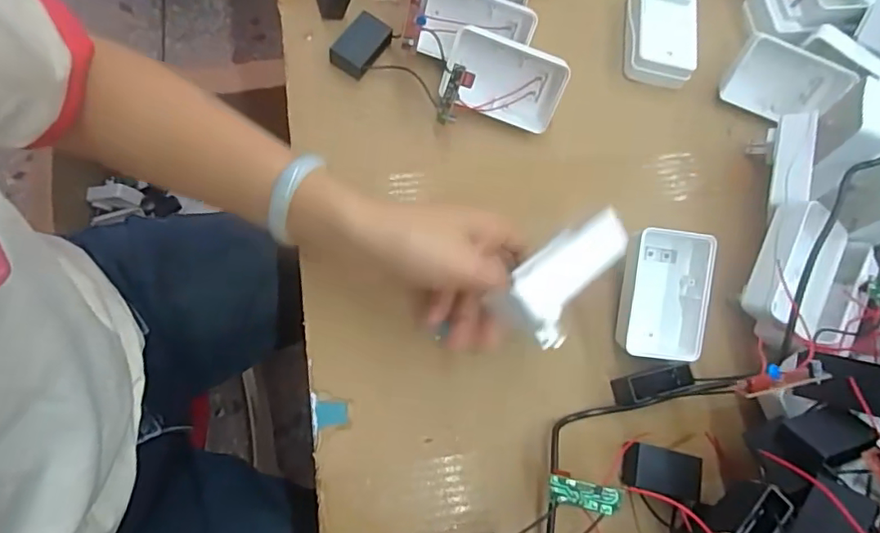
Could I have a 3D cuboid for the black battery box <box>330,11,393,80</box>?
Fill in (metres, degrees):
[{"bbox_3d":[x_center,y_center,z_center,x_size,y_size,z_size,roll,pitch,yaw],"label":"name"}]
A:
[{"bbox_3d":[-0.061,-0.177,0.427,0.031,0.019,0.051,31,72,2],"label":"black battery box"}]

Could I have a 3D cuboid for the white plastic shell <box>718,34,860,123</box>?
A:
[{"bbox_3d":[0.293,-0.156,0.458,0.103,0.055,0.015,15,39,-11],"label":"white plastic shell"}]

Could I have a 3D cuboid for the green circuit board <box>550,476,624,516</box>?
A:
[{"bbox_3d":[0.089,0.140,0.326,0.043,0.005,0.016,13,73,-4],"label":"green circuit board"}]

